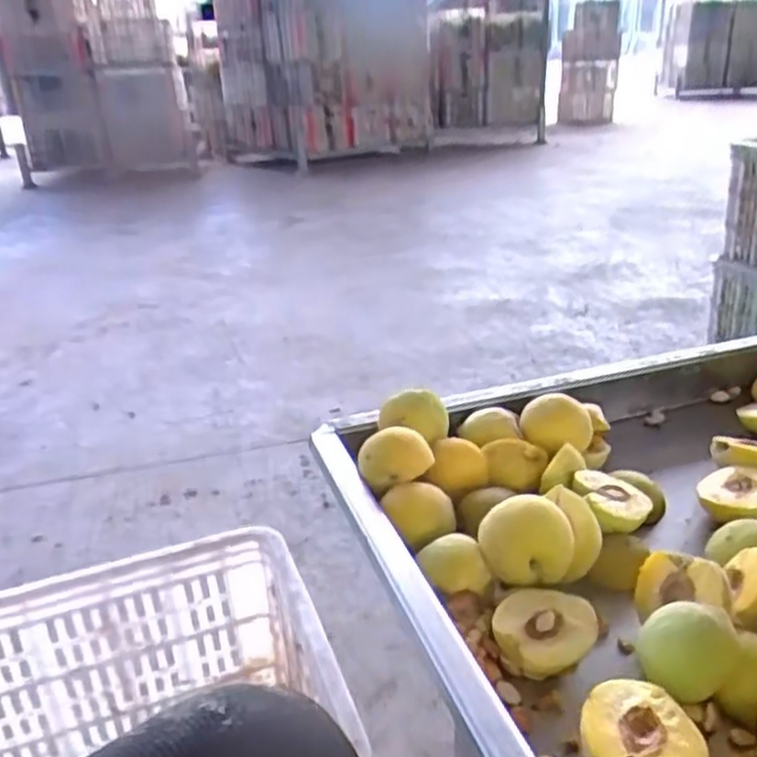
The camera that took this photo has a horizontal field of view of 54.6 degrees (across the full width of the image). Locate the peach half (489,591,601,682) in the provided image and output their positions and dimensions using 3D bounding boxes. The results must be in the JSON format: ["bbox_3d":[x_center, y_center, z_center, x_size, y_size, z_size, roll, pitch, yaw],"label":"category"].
[{"bbox_3d":[0.101,0.157,0.454,0.057,0.029,0.051,12,28,30],"label":"peach half"}]

